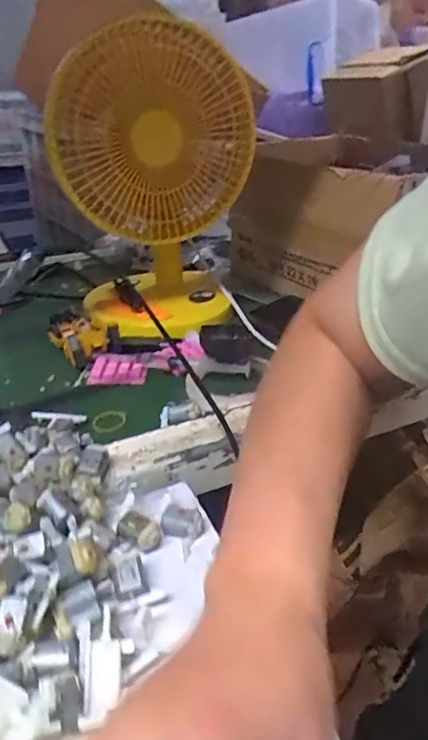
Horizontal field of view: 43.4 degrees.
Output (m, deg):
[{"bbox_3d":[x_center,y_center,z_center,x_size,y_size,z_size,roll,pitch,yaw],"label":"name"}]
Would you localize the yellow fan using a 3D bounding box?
[{"bbox_3d":[-0.086,-0.200,0.614,0.231,0.305,0.146,-17,33,-26],"label":"yellow fan"}]

